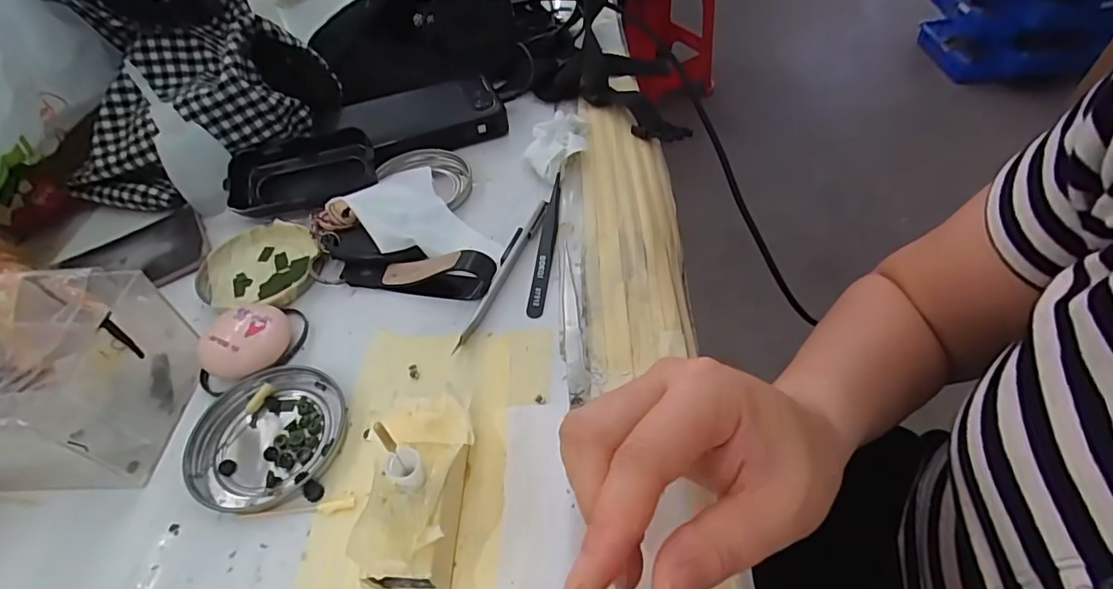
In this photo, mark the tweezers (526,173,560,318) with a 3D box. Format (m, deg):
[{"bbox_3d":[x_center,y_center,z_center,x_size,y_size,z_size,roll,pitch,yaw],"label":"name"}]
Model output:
[{"bbox_3d":[-0.007,-0.037,0.356,0.011,0.009,0.121,3,50,7],"label":"tweezers"}]

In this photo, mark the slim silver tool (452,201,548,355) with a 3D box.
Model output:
[{"bbox_3d":[-0.035,-0.016,0.341,0.012,0.009,0.131,15,53,16],"label":"slim silver tool"}]

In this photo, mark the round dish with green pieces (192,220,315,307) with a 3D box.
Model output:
[{"bbox_3d":[-0.202,-0.022,0.360,0.085,0.013,0.072,5,51,9],"label":"round dish with green pieces"}]

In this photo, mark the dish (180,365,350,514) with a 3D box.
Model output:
[{"bbox_3d":[-0.152,0.074,0.276,0.073,0.009,0.076,-2,50,3],"label":"dish"}]

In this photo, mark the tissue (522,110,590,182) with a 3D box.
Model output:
[{"bbox_3d":[0.001,-0.119,0.417,0.045,0.018,0.080,4,51,8],"label":"tissue"}]

